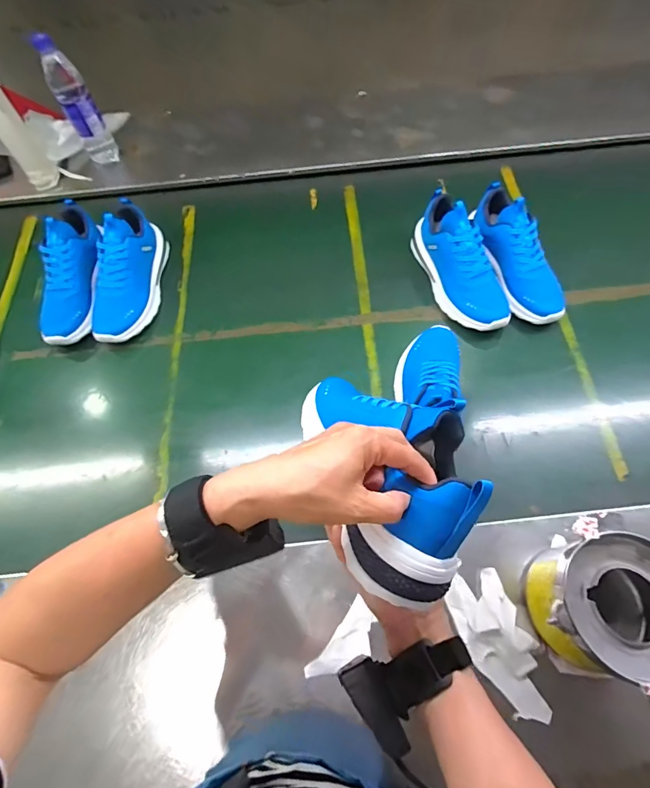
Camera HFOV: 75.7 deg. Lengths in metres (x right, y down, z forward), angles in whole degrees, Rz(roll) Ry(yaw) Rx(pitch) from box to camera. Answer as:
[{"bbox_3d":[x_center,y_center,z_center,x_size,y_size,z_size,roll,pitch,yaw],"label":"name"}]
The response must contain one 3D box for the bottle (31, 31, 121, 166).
[{"bbox_3d":[-0.485,-0.563,0.832,0.065,0.218,0.052,-27,65,-8],"label":"bottle"}]

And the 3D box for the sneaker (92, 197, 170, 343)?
[{"bbox_3d":[-0.362,-0.219,0.745,0.089,0.108,0.247,-1,64,5],"label":"sneaker"}]

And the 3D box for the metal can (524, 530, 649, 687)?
[{"bbox_3d":[0.322,0.236,0.477,0.134,0.115,0.141,-2,64,4],"label":"metal can"}]

